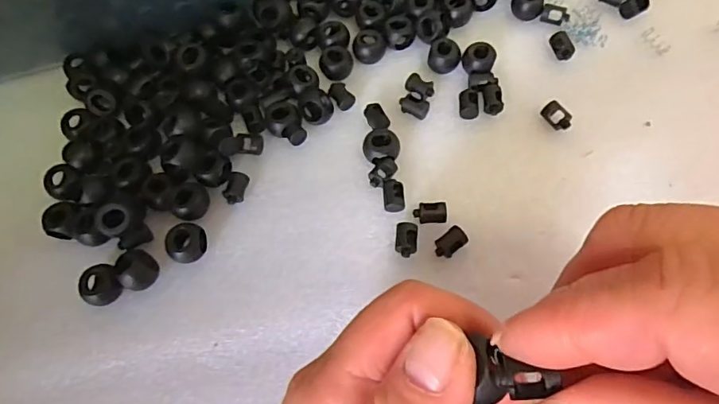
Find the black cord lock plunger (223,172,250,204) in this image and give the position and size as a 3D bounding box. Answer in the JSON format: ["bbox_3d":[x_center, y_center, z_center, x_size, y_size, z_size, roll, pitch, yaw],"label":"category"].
[{"bbox_3d":[-0.058,-0.007,0.235,0.009,0.006,0.016,17,66,11],"label":"black cord lock plunger"}]

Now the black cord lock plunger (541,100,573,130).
[{"bbox_3d":[0.097,-0.042,0.244,0.011,0.006,0.015,-36,68,-13],"label":"black cord lock plunger"}]

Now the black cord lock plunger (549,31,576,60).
[{"bbox_3d":[0.106,-0.082,0.260,0.010,0.005,0.016,-17,65,-5],"label":"black cord lock plunger"}]

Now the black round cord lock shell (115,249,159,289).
[{"bbox_3d":[-0.096,0.029,0.215,0.016,0.011,0.017,-1,64,2],"label":"black round cord lock shell"}]

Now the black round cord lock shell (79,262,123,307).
[{"bbox_3d":[-0.112,0.036,0.216,0.015,0.010,0.015,-1,64,2],"label":"black round cord lock shell"}]

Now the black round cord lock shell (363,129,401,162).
[{"bbox_3d":[0.011,-0.028,0.239,0.017,0.010,0.016,-1,64,2],"label":"black round cord lock shell"}]

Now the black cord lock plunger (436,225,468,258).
[{"bbox_3d":[0.039,0.018,0.218,0.014,0.008,0.009,-38,68,-14],"label":"black cord lock plunger"}]

